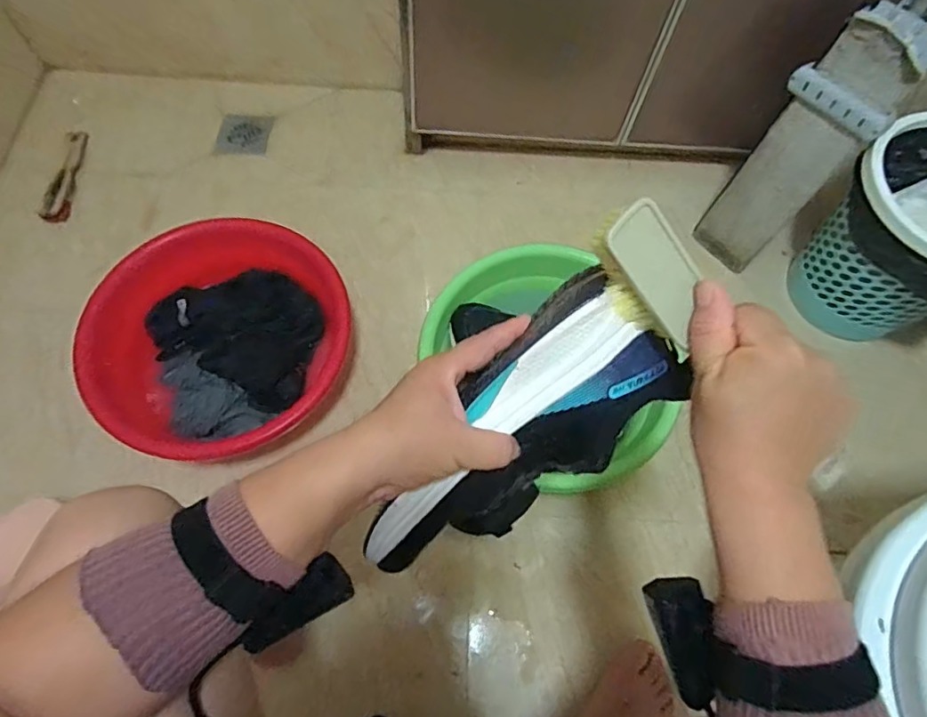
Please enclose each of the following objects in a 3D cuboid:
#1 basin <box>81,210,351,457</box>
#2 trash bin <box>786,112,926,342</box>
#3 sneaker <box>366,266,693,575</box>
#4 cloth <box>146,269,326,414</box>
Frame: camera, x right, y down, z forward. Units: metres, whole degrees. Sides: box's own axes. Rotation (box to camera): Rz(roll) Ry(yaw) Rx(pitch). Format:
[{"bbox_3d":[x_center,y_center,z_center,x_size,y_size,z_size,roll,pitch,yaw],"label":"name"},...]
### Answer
[{"bbox_3d":[-0.368,-0.033,0.858,0.334,0.130,0.391,32,68,11],"label":"basin"},{"bbox_3d":[0.687,-0.183,0.863,0.252,0.273,0.252,1,66,-3],"label":"trash bin"},{"bbox_3d":[0.032,0.067,0.382,0.095,0.080,0.254,45,108,15],"label":"sneaker"},{"bbox_3d":[-0.349,-0.050,0.885,0.251,0.053,0.199,24,67,7],"label":"cloth"}]

